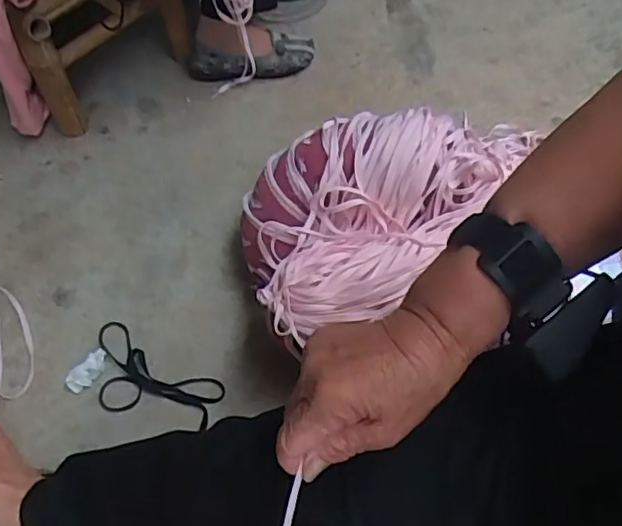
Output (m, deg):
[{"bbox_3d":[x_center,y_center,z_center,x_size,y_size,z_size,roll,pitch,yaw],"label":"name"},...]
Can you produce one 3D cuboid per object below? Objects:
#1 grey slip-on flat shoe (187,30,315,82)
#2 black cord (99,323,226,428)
[{"bbox_3d":[-0.106,-0.379,1.109,0.242,0.077,0.075,-20,59,-11],"label":"grey slip-on flat shoe"},{"bbox_3d":[-0.221,0.160,0.796,0.199,0.016,0.101,28,60,14],"label":"black cord"}]

